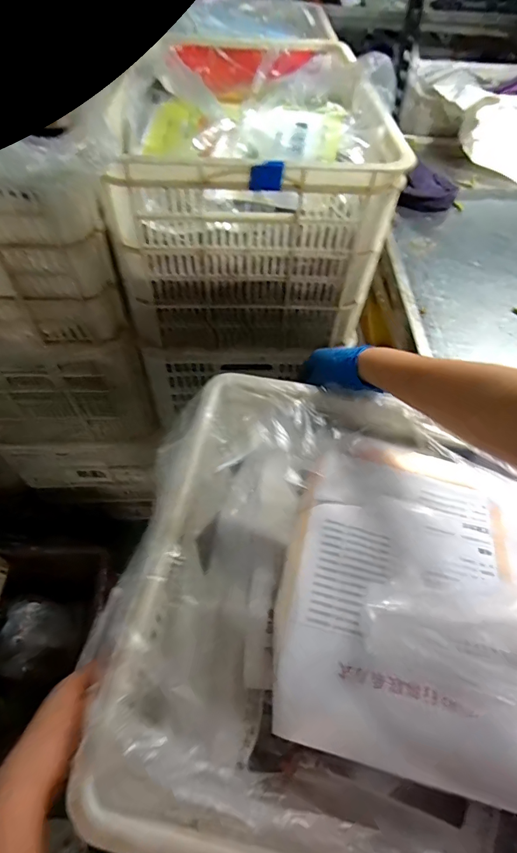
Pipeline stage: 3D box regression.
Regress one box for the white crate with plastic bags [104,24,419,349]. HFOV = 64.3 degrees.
[{"bbox_3d":[-0.006,-0.477,0.810,0.407,0.308,0.627,3,54,-1],"label":"white crate with plastic bags"}]

